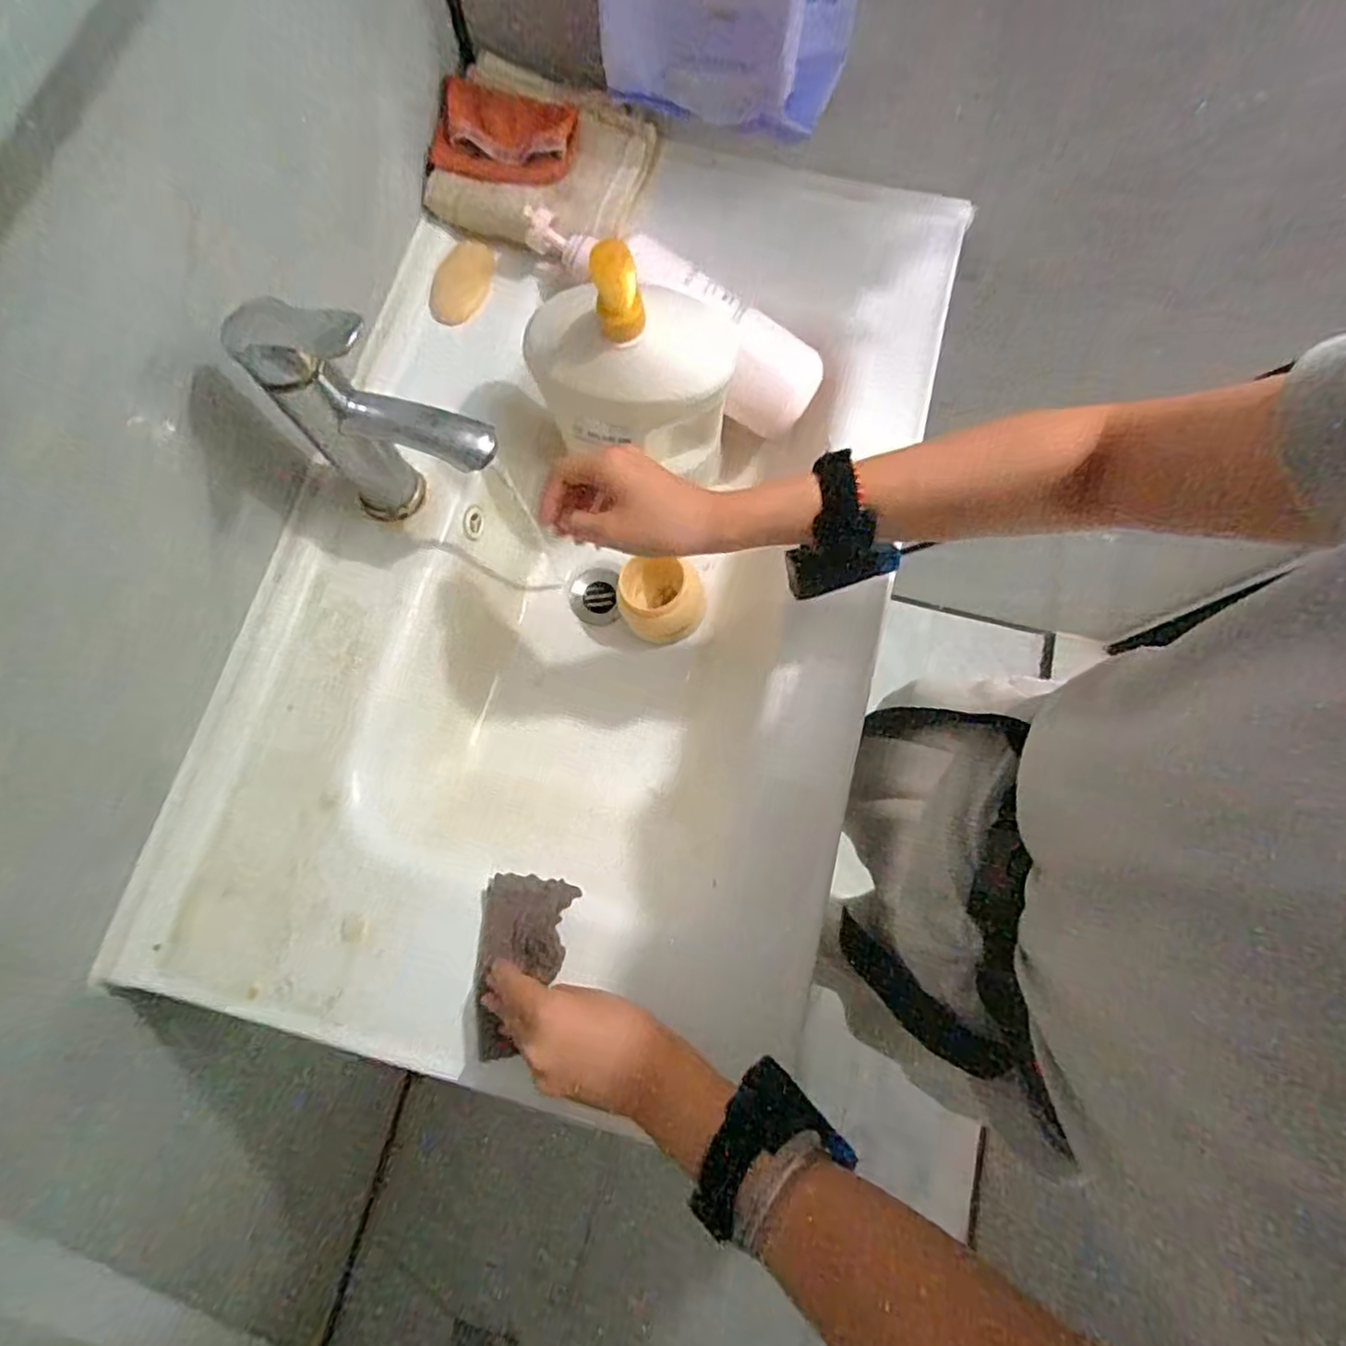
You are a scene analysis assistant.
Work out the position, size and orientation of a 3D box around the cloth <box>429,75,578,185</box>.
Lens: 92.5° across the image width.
[{"bbox_3d":[-0.140,-0.452,0.539,0.112,0.026,0.074,12,76,2],"label":"cloth"}]

